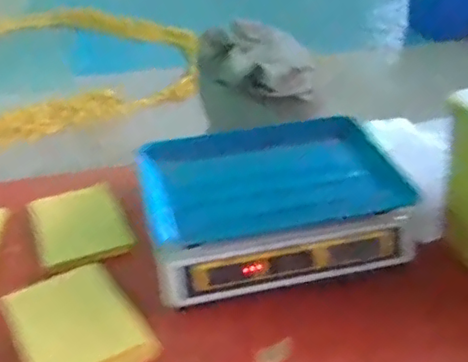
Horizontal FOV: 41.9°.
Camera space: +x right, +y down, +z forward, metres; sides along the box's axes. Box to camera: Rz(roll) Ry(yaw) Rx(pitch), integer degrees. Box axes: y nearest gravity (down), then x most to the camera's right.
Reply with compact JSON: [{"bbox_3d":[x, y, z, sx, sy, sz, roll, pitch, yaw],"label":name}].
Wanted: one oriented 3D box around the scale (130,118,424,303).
[{"bbox_3d":[0.048,0.024,0.811,0.333,0.115,0.206,-10,35,-11],"label":"scale"}]

